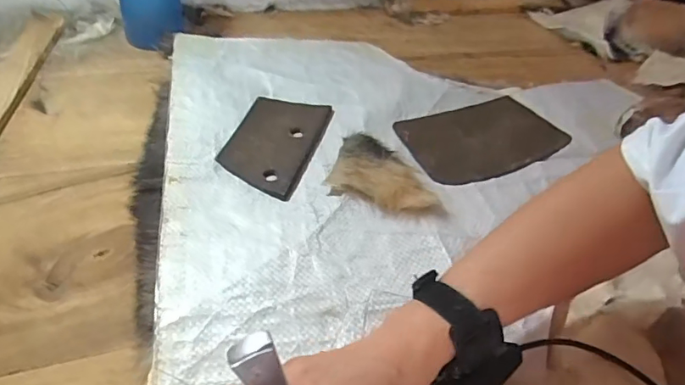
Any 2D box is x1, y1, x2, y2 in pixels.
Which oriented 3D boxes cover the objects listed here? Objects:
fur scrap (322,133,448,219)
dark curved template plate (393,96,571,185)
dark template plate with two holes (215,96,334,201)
[{"bbox_3d":[0.049,-0.015,0.534,0.130,0.021,0.090,23,48,15],"label":"fur scrap"},{"bbox_3d":[0.173,-0.068,0.621,0.203,0.007,0.127,-17,52,-22],"label":"dark curved template plate"},{"bbox_3d":[-0.076,-0.060,0.577,0.091,0.009,0.168,19,45,2],"label":"dark template plate with two holes"}]

